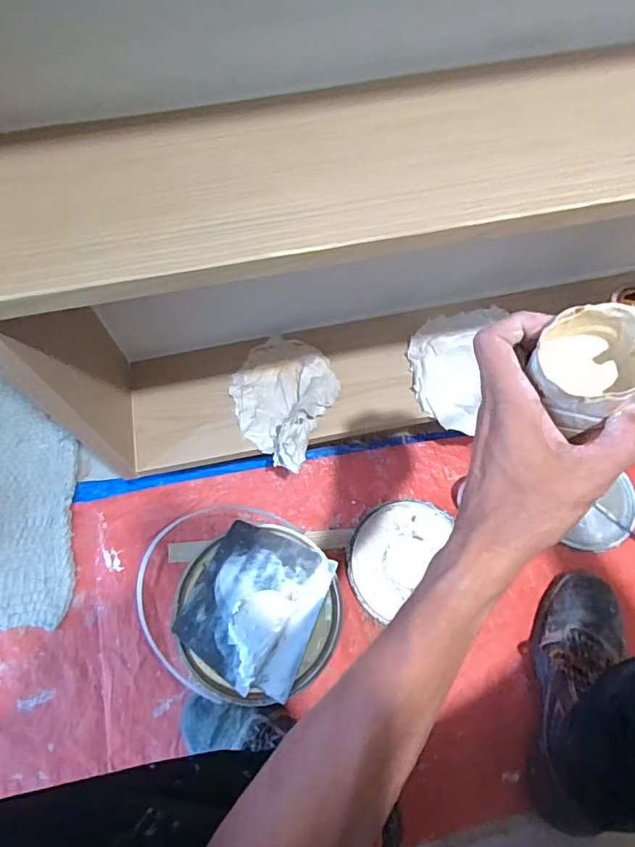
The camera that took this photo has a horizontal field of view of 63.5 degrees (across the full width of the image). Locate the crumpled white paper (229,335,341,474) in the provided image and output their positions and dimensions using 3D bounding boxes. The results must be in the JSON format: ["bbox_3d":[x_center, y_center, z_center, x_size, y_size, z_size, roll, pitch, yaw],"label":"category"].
[{"bbox_3d":[-0.048,-0.046,0.645,0.132,0.062,0.159,24,69,10],"label":"crumpled white paper"}]

